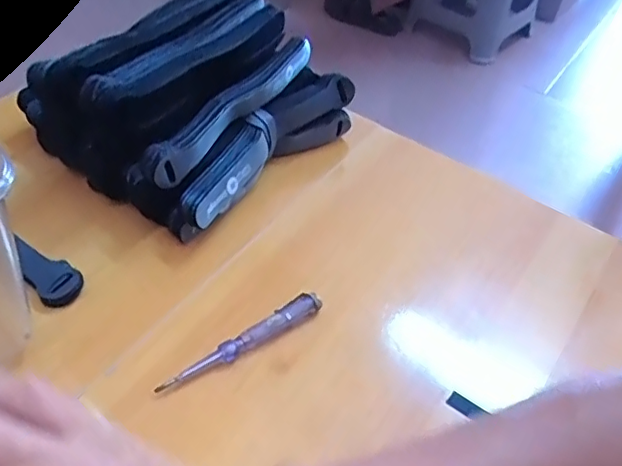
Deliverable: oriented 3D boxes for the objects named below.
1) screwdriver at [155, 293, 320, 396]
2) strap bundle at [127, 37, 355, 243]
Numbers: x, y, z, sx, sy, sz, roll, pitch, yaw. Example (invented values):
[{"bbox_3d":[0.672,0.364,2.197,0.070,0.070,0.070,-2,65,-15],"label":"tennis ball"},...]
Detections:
[{"bbox_3d":[-0.045,0.069,0.371,0.115,0.018,0.013,-24,53,-25],"label":"screwdriver"},{"bbox_3d":[-0.047,-0.072,0.460,0.064,0.073,0.198,35,53,24],"label":"strap bundle"}]

